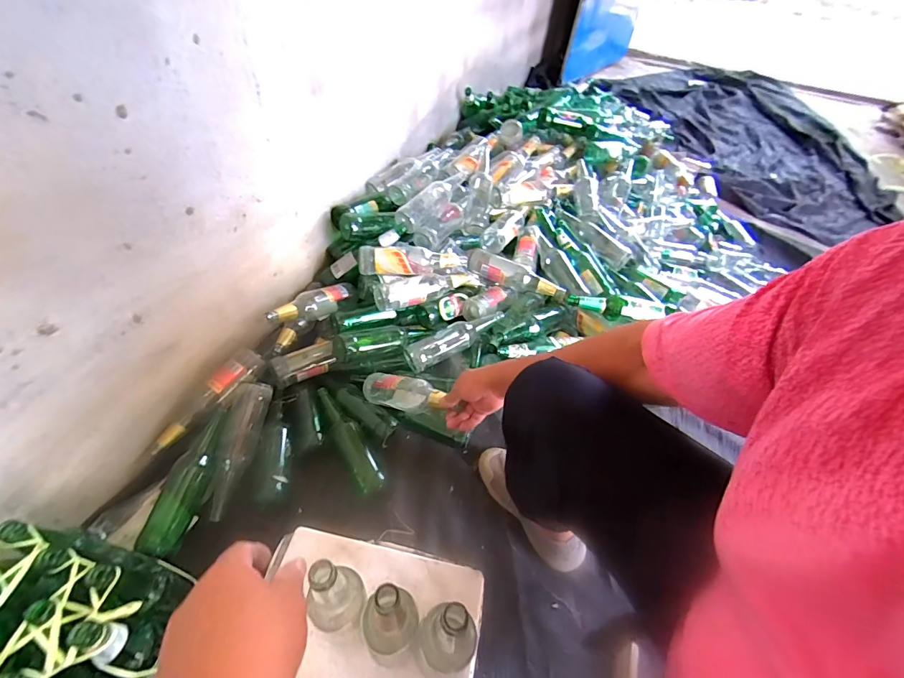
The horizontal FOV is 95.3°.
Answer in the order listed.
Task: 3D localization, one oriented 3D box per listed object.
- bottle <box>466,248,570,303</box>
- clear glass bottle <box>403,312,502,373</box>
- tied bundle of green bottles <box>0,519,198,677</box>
[{"bbox_3d":[0.171,-0.161,1.094,0.274,0.067,0.069,19,50,11],"label":"bottle"},{"bbox_3d":[0.009,-0.008,1.012,0.266,0.058,0.080,-27,56,-11],"label":"clear glass bottle"},{"bbox_3d":[-0.501,0.367,0.546,0.228,0.204,0.176,17,49,8],"label":"tied bundle of green bottles"}]

